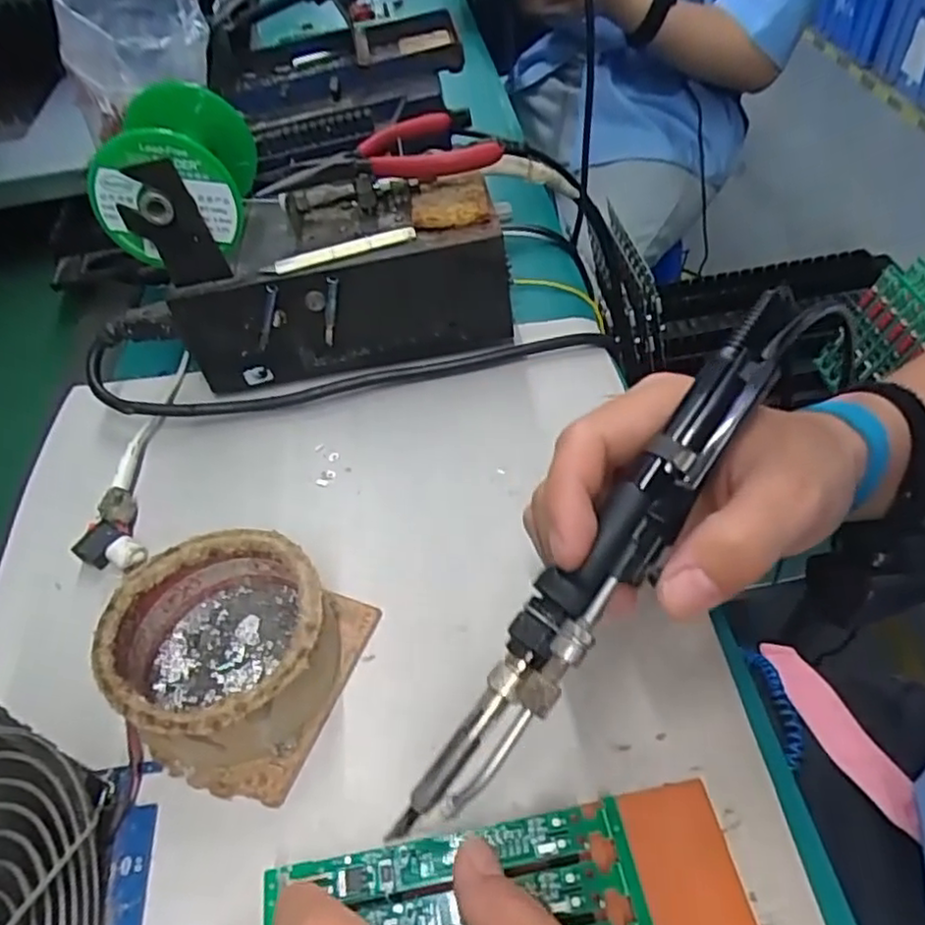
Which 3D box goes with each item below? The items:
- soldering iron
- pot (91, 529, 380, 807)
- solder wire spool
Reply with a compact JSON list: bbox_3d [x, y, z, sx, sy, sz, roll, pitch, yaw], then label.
[{"bbox_3d":[0.051,0.025,0.216,0.026,0.020,0.212,33,80,28],"label":"soldering iron"},{"bbox_3d":[-0.093,0.073,0.270,0.090,0.050,0.090,13,53,15],"label":"pot"},{"bbox_3d":[-0.148,-0.152,0.359,0.069,0.066,0.091,-9,50,-2],"label":"solder wire spool"}]

